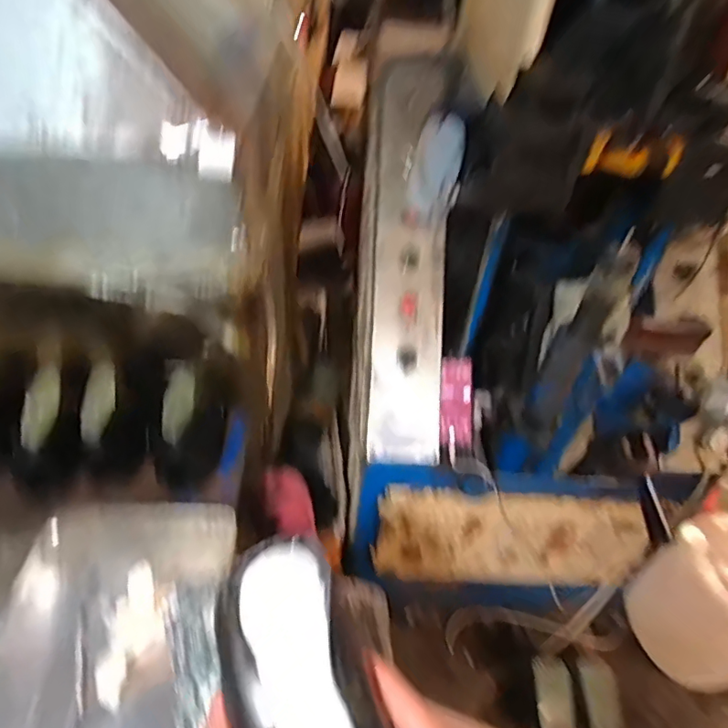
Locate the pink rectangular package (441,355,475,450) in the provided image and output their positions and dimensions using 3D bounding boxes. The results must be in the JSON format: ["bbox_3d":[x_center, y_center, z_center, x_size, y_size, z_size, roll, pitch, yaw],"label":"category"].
[{"bbox_3d":[0.174,0.070,0.994,0.066,0.025,0.171,1,82,-5],"label":"pink rectangular package"}]

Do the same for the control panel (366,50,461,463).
[{"bbox_3d":[0.080,-0.201,0.953,0.140,0.081,0.728,2,87,-4],"label":"control panel"}]

